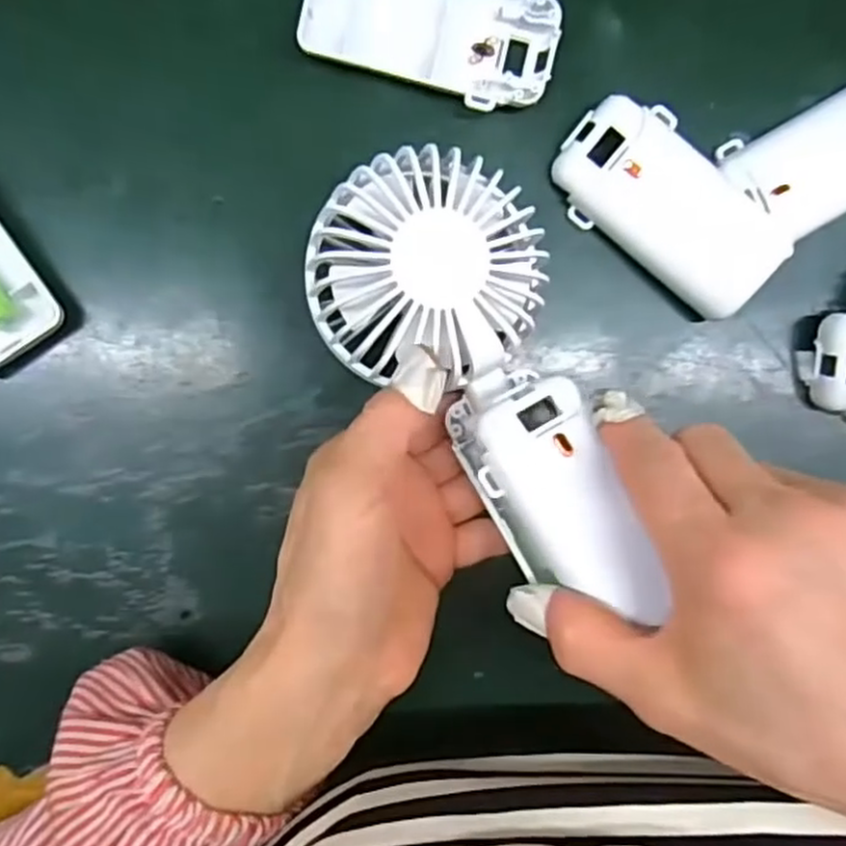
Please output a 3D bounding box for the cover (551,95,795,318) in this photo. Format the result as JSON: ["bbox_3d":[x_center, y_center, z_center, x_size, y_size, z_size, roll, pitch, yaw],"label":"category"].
[{"bbox_3d":[0.097,-0.085,0.292,0.094,0.019,0.048,42,91,-7],"label":"cover"}]

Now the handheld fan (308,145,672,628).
[{"bbox_3d":[0.023,-0.011,0.254,0.077,0.039,0.164,-28,83,-2],"label":"handheld fan"}]

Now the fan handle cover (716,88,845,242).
[{"bbox_3d":[0.164,-0.107,0.298,0.080,0.016,0.045,-25,97,-2],"label":"fan handle cover"}]

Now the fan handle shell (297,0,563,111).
[{"bbox_3d":[0.003,-0.151,0.280,0.094,0.015,0.048,10,94,-6],"label":"fan handle shell"}]

